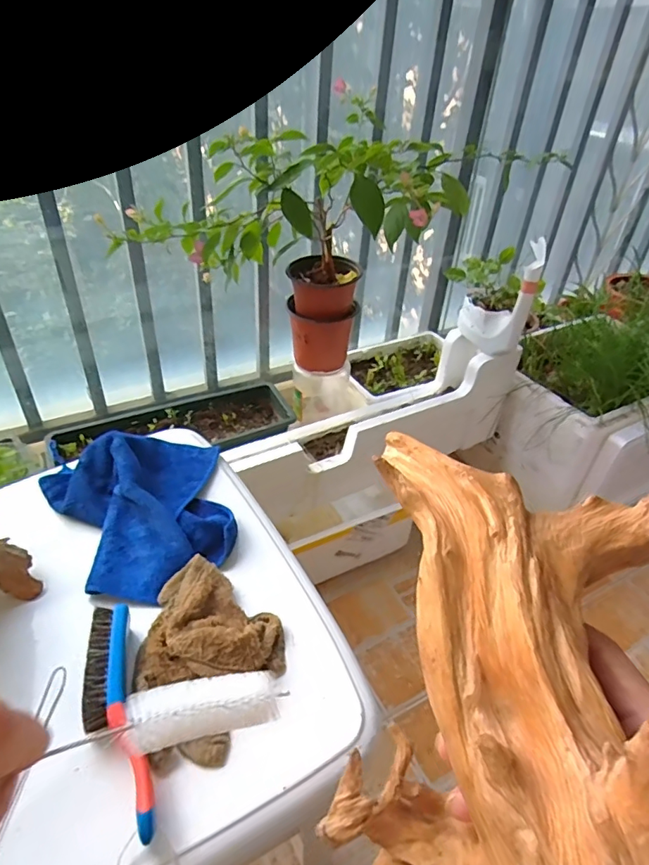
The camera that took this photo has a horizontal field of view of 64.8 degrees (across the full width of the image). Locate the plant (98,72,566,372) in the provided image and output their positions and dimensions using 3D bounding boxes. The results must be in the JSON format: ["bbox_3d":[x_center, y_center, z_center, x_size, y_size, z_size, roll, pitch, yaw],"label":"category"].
[{"bbox_3d":[-0.049,-0.338,0.963,0.517,0.418,0.411,15,40,14],"label":"plant"}]

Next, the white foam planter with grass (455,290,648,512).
[{"bbox_3d":[0.604,-0.065,1.097,0.479,0.343,0.340,-14,41,-21],"label":"white foam planter with grass"}]

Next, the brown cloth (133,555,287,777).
[{"bbox_3d":[-0.089,0.162,0.401,0.112,0.034,0.147,-1,38,-6],"label":"brown cloth"}]

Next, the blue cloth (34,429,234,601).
[{"bbox_3d":[-0.176,0.062,0.508,0.173,0.048,0.200,-18,43,-25],"label":"blue cloth"}]

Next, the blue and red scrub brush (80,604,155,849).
[{"bbox_3d":[-0.146,0.192,0.354,0.035,0.022,0.155,-12,41,-19],"label":"blue and red scrub brush"}]

